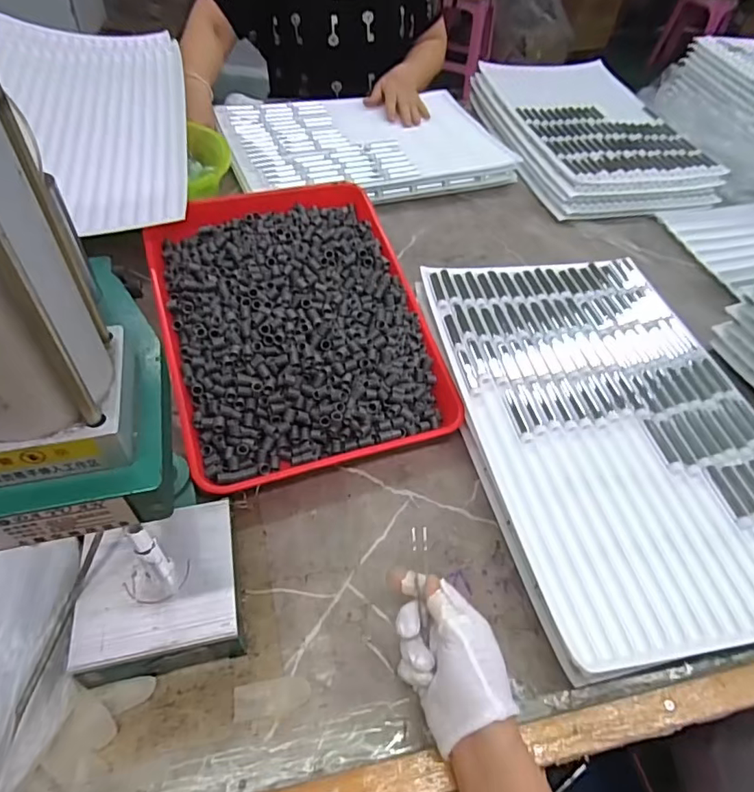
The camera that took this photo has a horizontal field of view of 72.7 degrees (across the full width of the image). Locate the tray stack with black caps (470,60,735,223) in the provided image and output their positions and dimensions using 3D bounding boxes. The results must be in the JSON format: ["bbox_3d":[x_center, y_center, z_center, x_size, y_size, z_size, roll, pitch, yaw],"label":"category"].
[{"bbox_3d":[0.425,-0.554,1.070,0.352,0.080,0.513,-11,52,-14],"label":"tray stack with black caps"}]

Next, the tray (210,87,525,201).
[{"bbox_3d":[-0.017,-0.480,0.975,0.523,0.050,0.327,-13,52,-15],"label":"tray"}]

